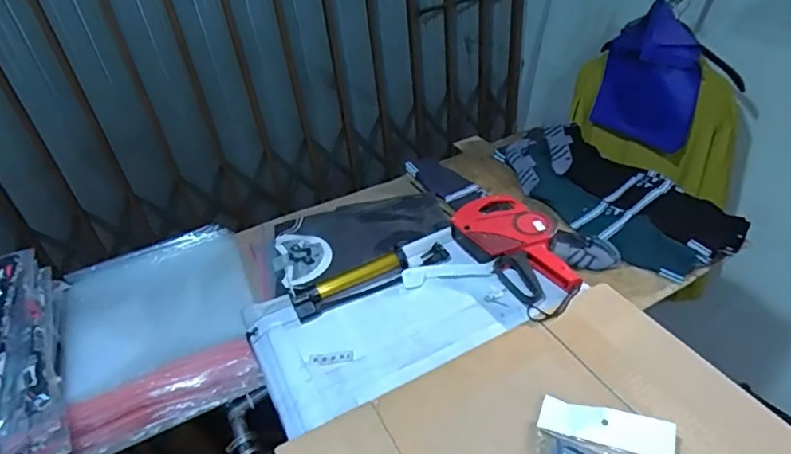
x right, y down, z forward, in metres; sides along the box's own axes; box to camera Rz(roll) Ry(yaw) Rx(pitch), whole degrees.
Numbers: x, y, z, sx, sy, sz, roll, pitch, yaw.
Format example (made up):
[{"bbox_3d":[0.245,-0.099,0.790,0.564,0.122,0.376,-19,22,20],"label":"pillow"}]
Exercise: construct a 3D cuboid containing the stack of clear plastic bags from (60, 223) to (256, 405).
[{"bbox_3d":[-0.430,0.113,0.989,0.296,0.073,0.393,-19,39,-15],"label":"stack of clear plastic bags"}]

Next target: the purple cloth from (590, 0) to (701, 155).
[{"bbox_3d":[0.625,-0.369,1.347,0.234,0.332,0.076,23,46,33],"label":"purple cloth"}]

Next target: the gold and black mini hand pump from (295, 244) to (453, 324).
[{"bbox_3d":[-0.037,0.074,0.836,0.250,0.035,0.045,-21,40,-18],"label":"gold and black mini hand pump"}]

